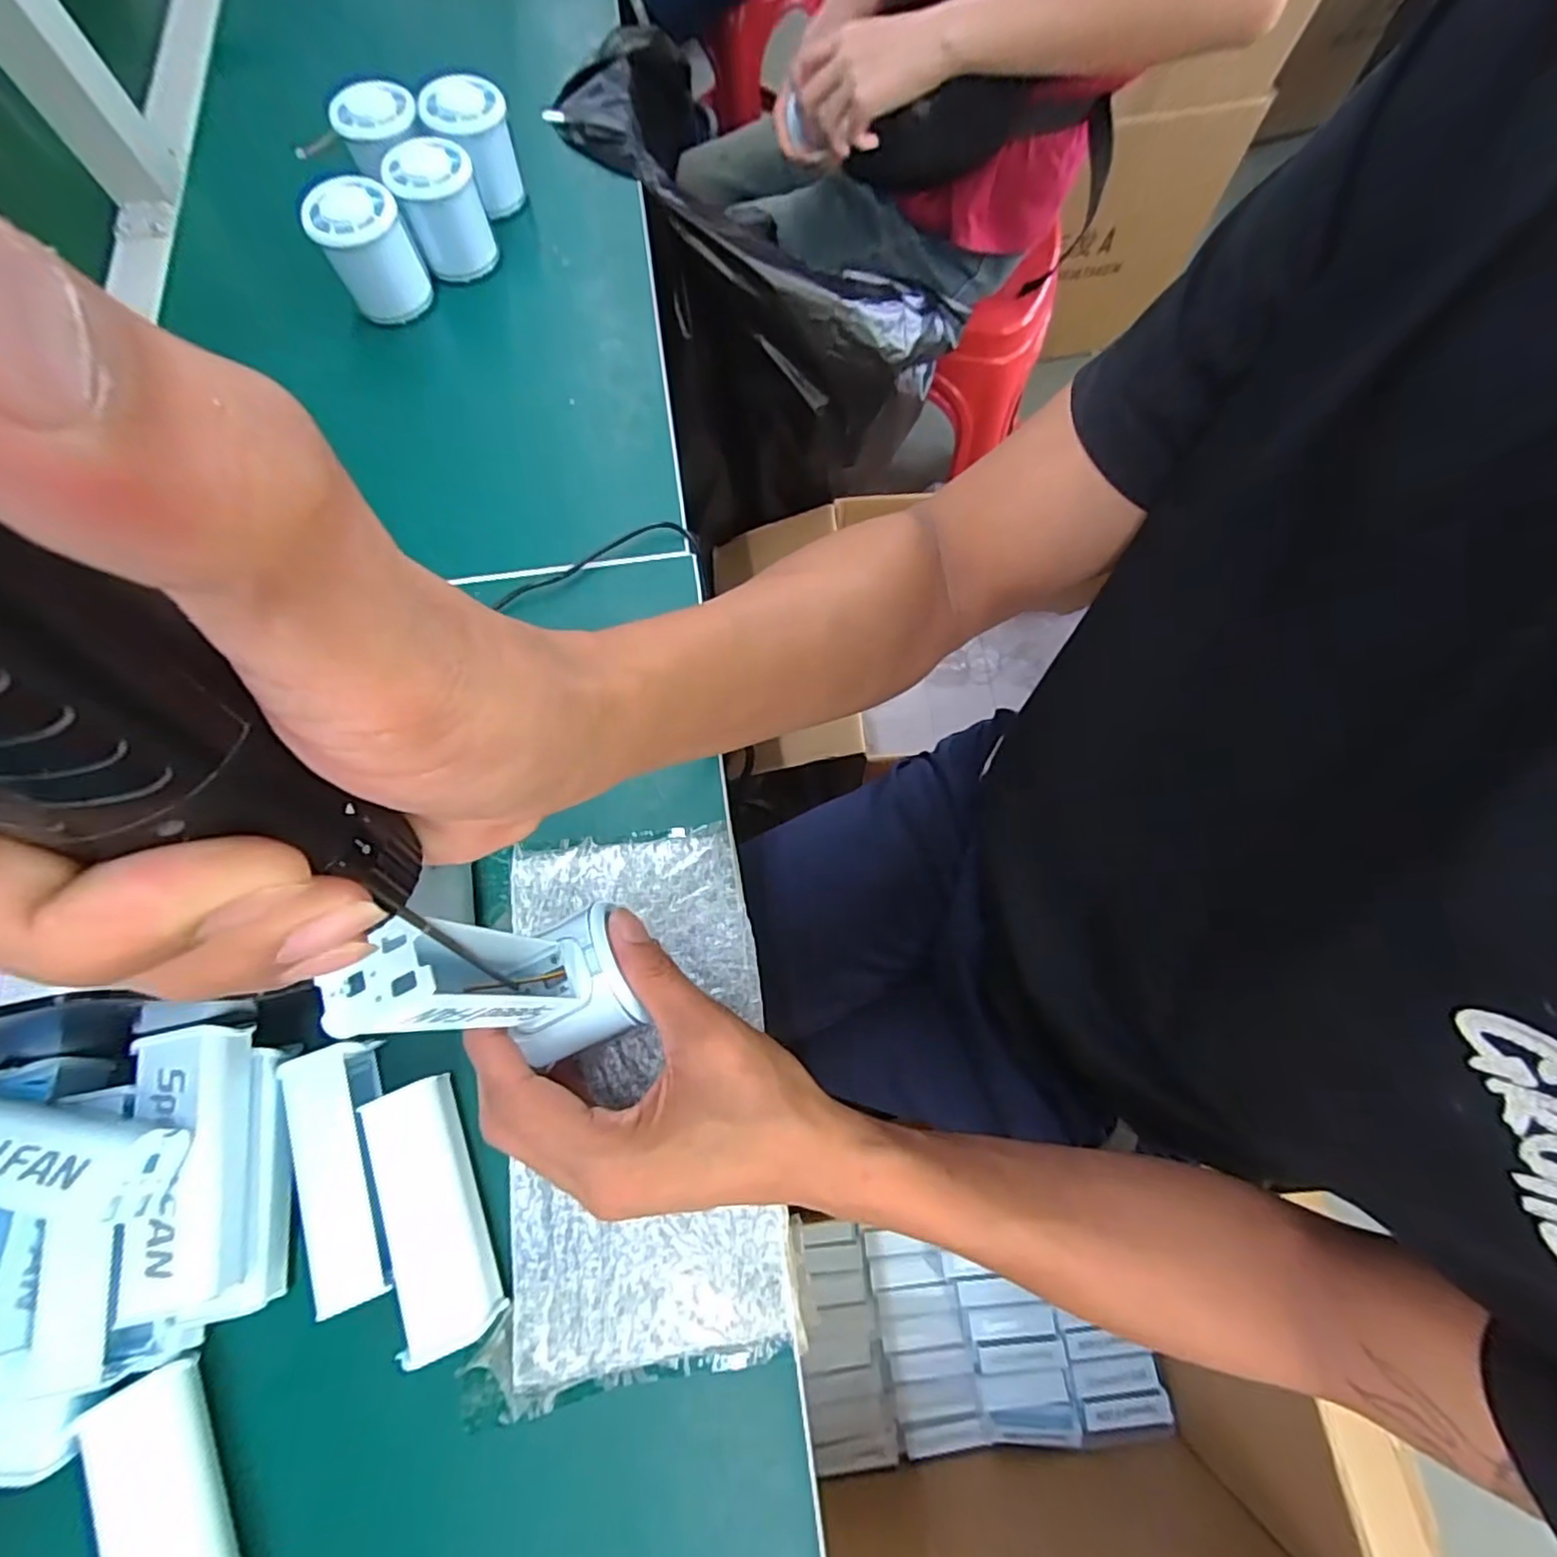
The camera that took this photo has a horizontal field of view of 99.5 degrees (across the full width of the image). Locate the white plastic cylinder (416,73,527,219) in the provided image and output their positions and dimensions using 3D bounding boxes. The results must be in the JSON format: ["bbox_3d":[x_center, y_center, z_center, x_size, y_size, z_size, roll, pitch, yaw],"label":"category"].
[{"bbox_3d":[-0.214,-0.447,0.469,0.053,0.064,0.054,-21,73,-8],"label":"white plastic cylinder"}]

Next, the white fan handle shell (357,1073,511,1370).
[{"bbox_3d":[-0.150,0.184,0.283,0.035,0.027,0.101,-23,73,-8],"label":"white fan handle shell"}]

